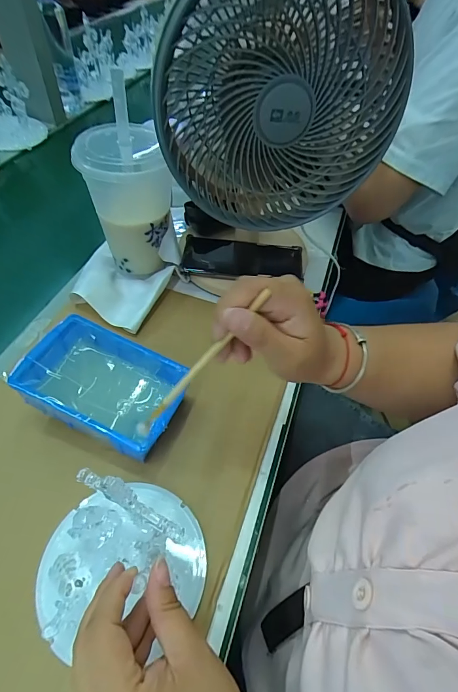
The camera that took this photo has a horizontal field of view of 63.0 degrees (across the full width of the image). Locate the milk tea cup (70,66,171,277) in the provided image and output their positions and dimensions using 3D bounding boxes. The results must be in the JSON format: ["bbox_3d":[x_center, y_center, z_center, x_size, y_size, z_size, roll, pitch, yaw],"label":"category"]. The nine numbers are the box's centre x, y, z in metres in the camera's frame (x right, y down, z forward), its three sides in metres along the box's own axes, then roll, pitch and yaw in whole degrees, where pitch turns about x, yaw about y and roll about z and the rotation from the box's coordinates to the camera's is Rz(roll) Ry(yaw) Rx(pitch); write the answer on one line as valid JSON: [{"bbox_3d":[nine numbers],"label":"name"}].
[{"bbox_3d":[-0.125,-0.182,0.464,0.097,0.198,0.093,-11,53,-12],"label":"milk tea cup"}]

